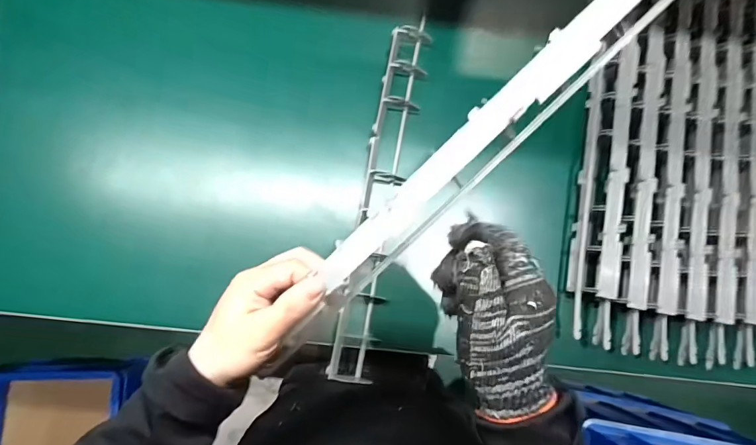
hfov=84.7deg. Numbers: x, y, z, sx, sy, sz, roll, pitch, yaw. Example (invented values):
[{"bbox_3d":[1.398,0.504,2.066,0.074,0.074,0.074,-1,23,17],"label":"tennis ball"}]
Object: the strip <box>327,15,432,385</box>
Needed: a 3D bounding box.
[{"bbox_3d":[0.004,-0.035,0.497,0.048,0.029,0.430,11,82,-3],"label":"strip"}]

